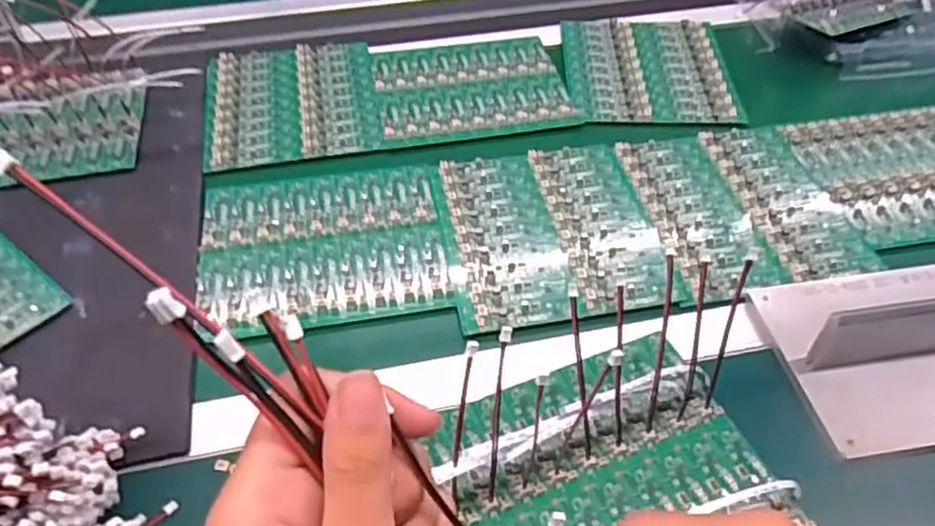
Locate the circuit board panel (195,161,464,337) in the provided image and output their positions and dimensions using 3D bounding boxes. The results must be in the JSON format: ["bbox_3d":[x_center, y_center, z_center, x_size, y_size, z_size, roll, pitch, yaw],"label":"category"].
[{"bbox_3d":[-0.115,-0.019,0.575,0.204,0.015,0.171,-8,46,-7],"label":"circuit board panel"}]

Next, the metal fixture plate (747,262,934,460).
[{"bbox_3d":[0.322,0.048,0.471,0.206,0.051,0.140,-7,49,-4],"label":"metal fixture plate"}]

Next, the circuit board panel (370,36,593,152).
[{"bbox_3d":[0.003,-0.186,0.721,0.193,0.008,0.167,-8,46,-6],"label":"circuit board panel"}]

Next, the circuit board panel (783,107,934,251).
[{"bbox_3d":[0.403,-0.084,0.621,0.184,0.008,0.163,-7,46,-6],"label":"circuit board panel"}]

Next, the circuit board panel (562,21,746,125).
[{"bbox_3d":[0.194,-0.208,0.740,0.173,0.010,0.185,1,46,2],"label":"circuit board panel"}]

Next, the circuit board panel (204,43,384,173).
[{"bbox_3d":[-0.180,-0.170,0.713,0.170,0.014,0.190,-9,47,-8],"label":"circuit board panel"}]

